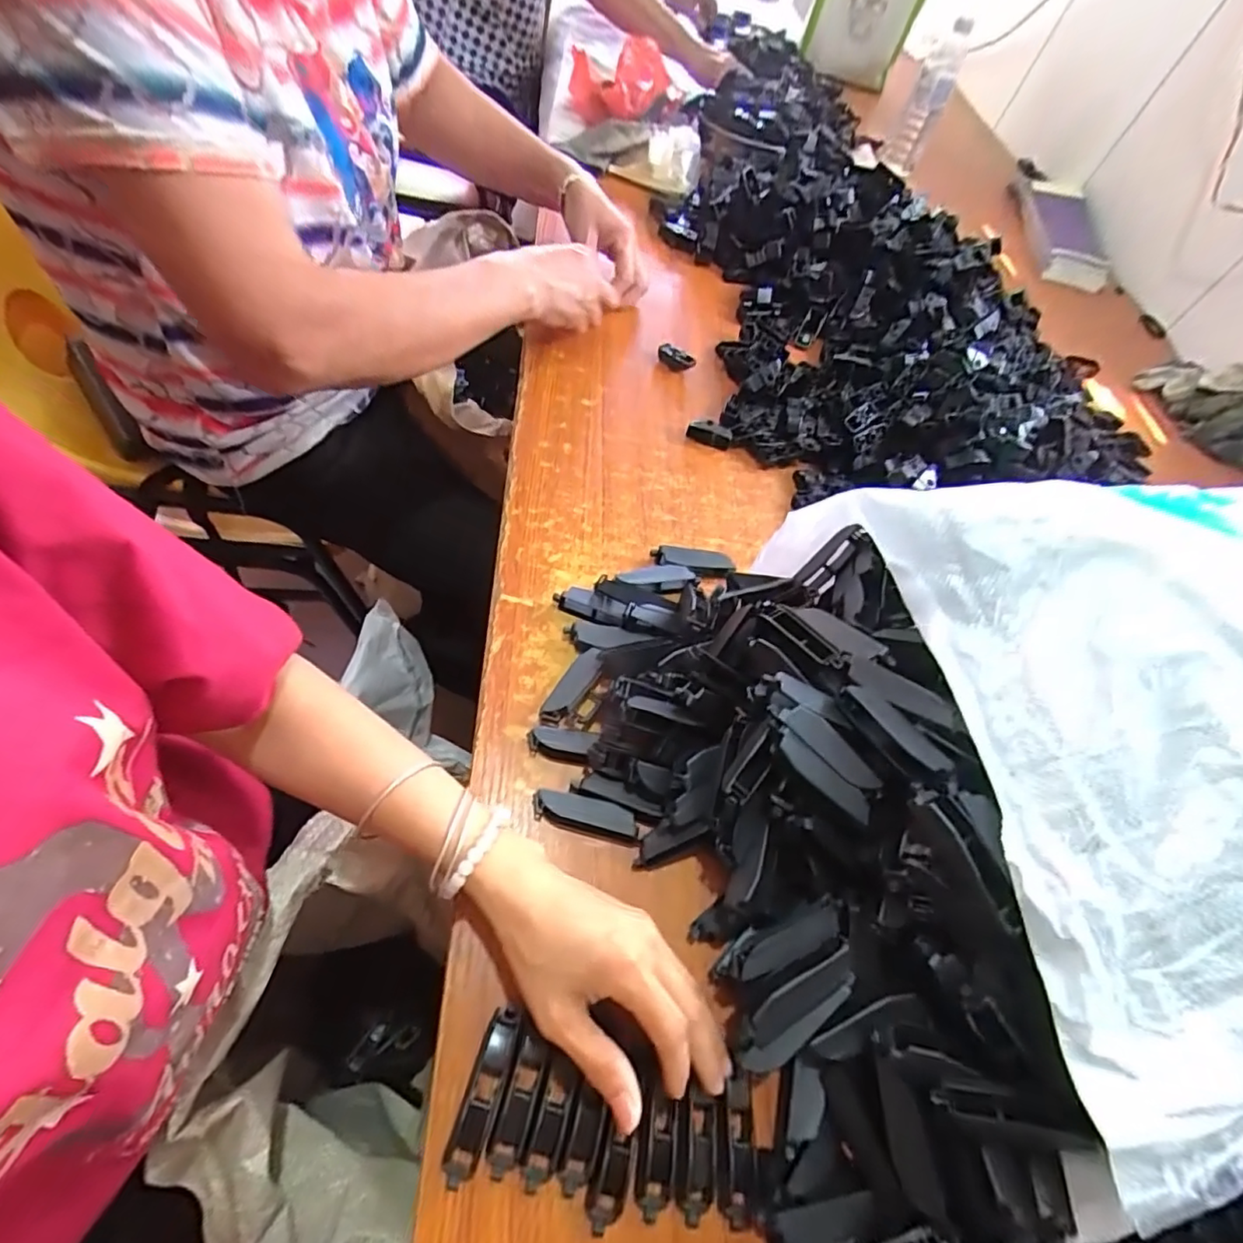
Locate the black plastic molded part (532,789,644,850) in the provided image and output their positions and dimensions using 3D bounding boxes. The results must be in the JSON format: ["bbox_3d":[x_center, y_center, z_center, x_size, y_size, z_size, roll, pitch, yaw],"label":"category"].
[{"bbox_3d":[-0.022,0.129,0.387,0.073,0.013,0.022,17,57,-1],"label":"black plastic molded part"}]

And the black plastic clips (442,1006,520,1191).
[{"bbox_3d":[-0.073,0.247,0.306,0.017,0.015,0.076,19,57,0],"label":"black plastic clips"}]

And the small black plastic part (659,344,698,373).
[{"bbox_3d":[0.062,-0.304,0.683,0.048,0.021,0.020,39,59,13],"label":"small black plastic part"}]

